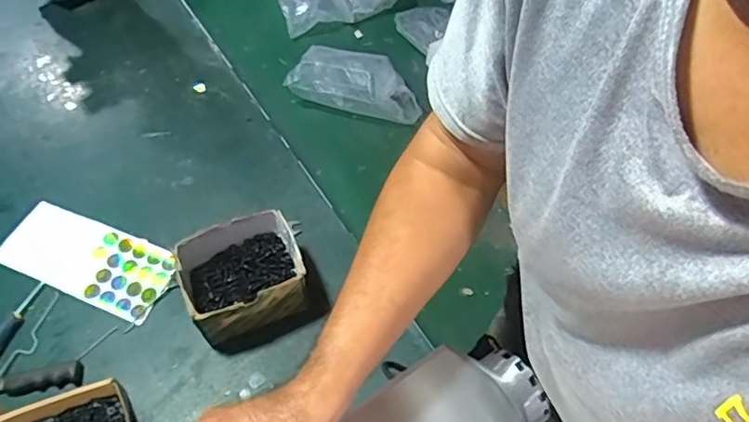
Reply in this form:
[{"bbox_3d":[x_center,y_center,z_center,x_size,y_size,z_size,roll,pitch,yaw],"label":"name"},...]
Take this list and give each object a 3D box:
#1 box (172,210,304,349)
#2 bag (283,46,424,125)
[{"bbox_3d":[-0.169,0.087,0.722,0.147,0.100,0.122,-21,60,-15],"label":"box"},{"bbox_3d":[-0.063,-0.425,1.861,0.453,0.131,0.178,12,57,5],"label":"bag"}]

